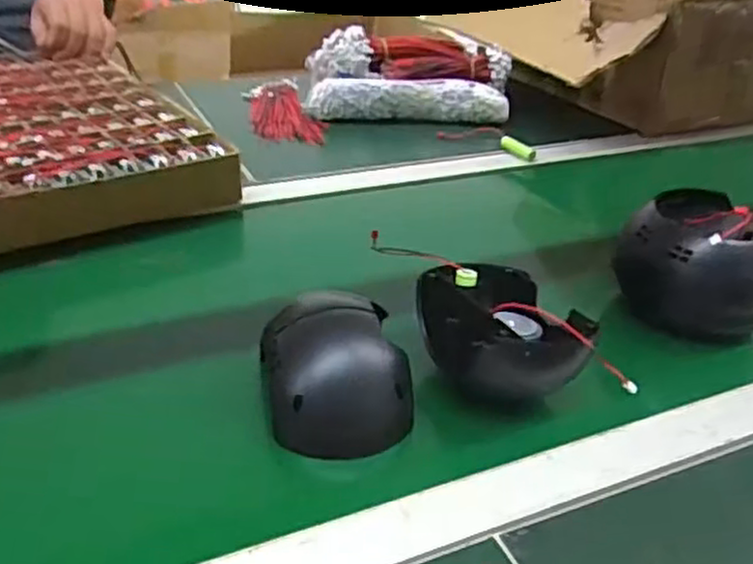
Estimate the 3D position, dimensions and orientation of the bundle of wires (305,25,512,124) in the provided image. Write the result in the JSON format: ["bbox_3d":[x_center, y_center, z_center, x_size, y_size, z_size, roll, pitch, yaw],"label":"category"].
[{"bbox_3d":[0.042,-0.284,1.021,0.273,0.087,0.151,3,32,-2],"label":"bundle of wires"}]

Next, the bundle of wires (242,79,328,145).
[{"bbox_3d":[-0.124,-0.231,0.993,0.089,0.015,0.192,-4,33,-13],"label":"bundle of wires"}]

